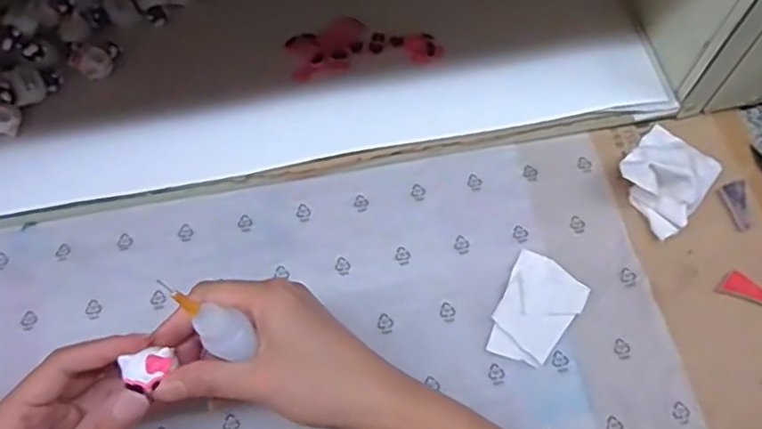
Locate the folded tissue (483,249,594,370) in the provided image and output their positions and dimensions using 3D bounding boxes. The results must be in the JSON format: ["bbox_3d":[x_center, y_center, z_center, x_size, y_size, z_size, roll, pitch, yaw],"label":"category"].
[{"bbox_3d":[0.095,0.059,0.389,0.044,0.006,0.066,25,68,11],"label":"folded tissue"}]

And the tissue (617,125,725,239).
[{"bbox_3d":[0.189,-0.029,0.416,0.053,0.028,0.072,39,72,16],"label":"tissue"}]

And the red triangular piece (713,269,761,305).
[{"bbox_3d":[0.229,0.047,0.396,0.039,0.005,0.018,20,67,9],"label":"red triangular piece"}]

